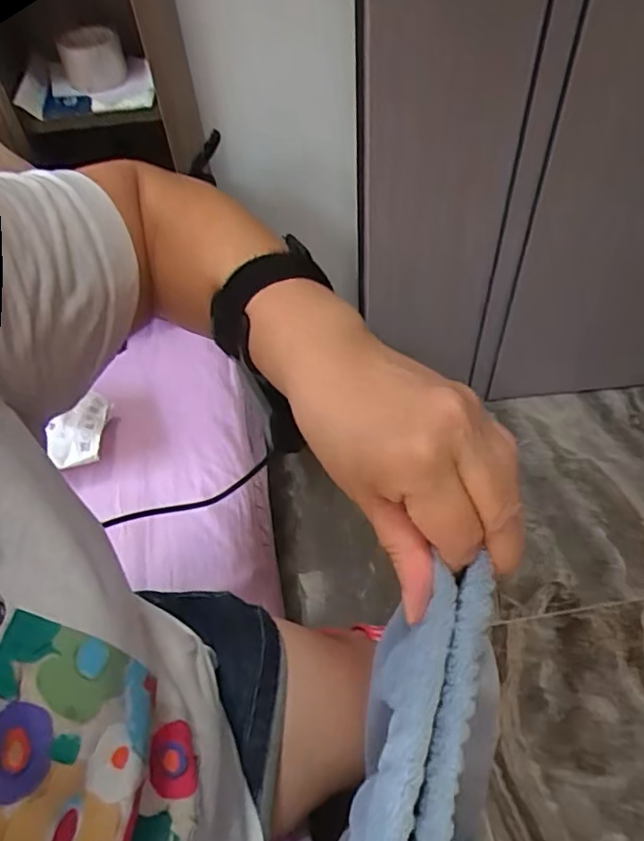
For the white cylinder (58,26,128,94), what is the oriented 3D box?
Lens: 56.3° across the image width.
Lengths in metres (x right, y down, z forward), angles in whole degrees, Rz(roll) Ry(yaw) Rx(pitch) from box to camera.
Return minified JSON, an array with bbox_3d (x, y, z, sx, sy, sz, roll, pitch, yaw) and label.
[{"bbox_3d":[-0.331,-0.522,0.870,0.085,0.065,0.073,-20,54,-10],"label":"white cylinder"}]

